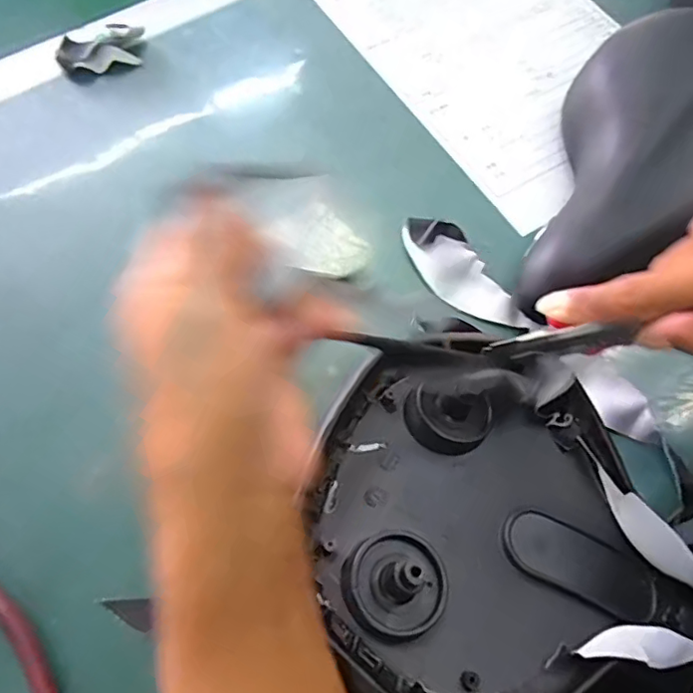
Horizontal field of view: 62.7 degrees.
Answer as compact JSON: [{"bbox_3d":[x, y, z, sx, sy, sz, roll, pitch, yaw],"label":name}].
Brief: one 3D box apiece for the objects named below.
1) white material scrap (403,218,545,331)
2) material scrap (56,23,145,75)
[{"bbox_3d":[0.075,-0.046,0.368,0.040,0.012,0.103,-31,69,-15],"label":"white material scrap"},{"bbox_3d":[-0.188,-0.229,0.438,0.066,0.018,0.043,-22,67,-12],"label":"material scrap"}]

